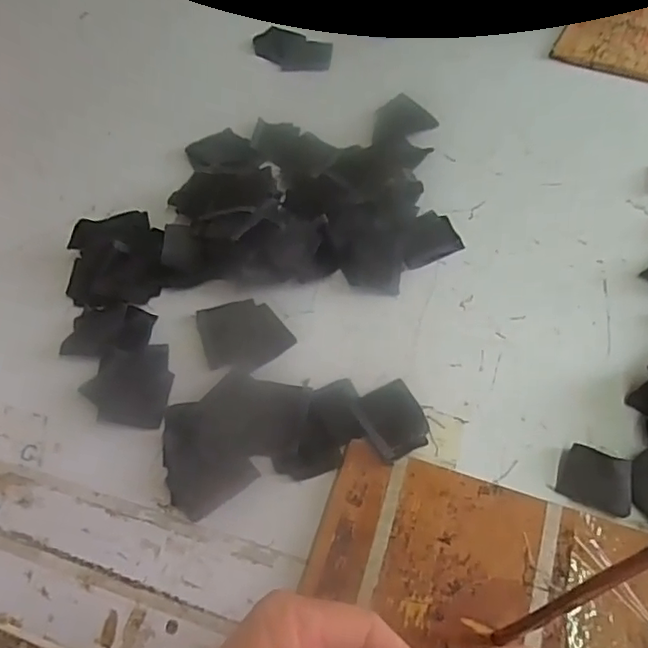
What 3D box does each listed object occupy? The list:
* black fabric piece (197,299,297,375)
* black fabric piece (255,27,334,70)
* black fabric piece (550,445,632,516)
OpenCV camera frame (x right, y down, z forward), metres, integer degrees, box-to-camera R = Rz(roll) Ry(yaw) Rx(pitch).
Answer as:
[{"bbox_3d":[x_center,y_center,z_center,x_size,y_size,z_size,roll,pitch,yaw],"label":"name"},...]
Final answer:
[{"bbox_3d":[-0.067,0.007,0.469,0.063,0.004,0.069,-34,63,-16],"label":"black fabric piece"},{"bbox_3d":[-0.035,-0.303,0.655,0.093,0.004,0.052,25,64,18],"label":"black fabric piece"},{"bbox_3d":[0.180,0.103,0.389,0.045,0.022,0.032,20,62,15],"label":"black fabric piece"}]

